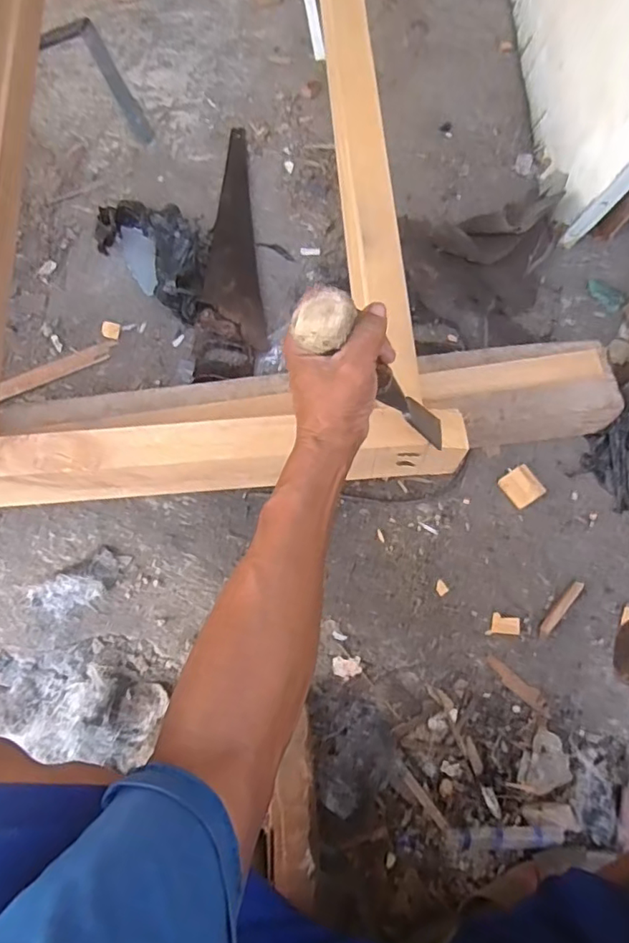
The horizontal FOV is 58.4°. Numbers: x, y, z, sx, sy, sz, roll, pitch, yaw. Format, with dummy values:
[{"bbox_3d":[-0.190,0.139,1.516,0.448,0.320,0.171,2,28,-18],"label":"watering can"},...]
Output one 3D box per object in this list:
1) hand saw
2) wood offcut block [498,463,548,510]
[{"bbox_3d":[-0.141,-0.347,0.886,0.103,0.025,0.452,-6,73,0],"label":"hand saw"},{"bbox_3d":[0.275,0.020,0.746,0.047,0.014,0.048,-31,74,-7],"label":"wood offcut block"}]

